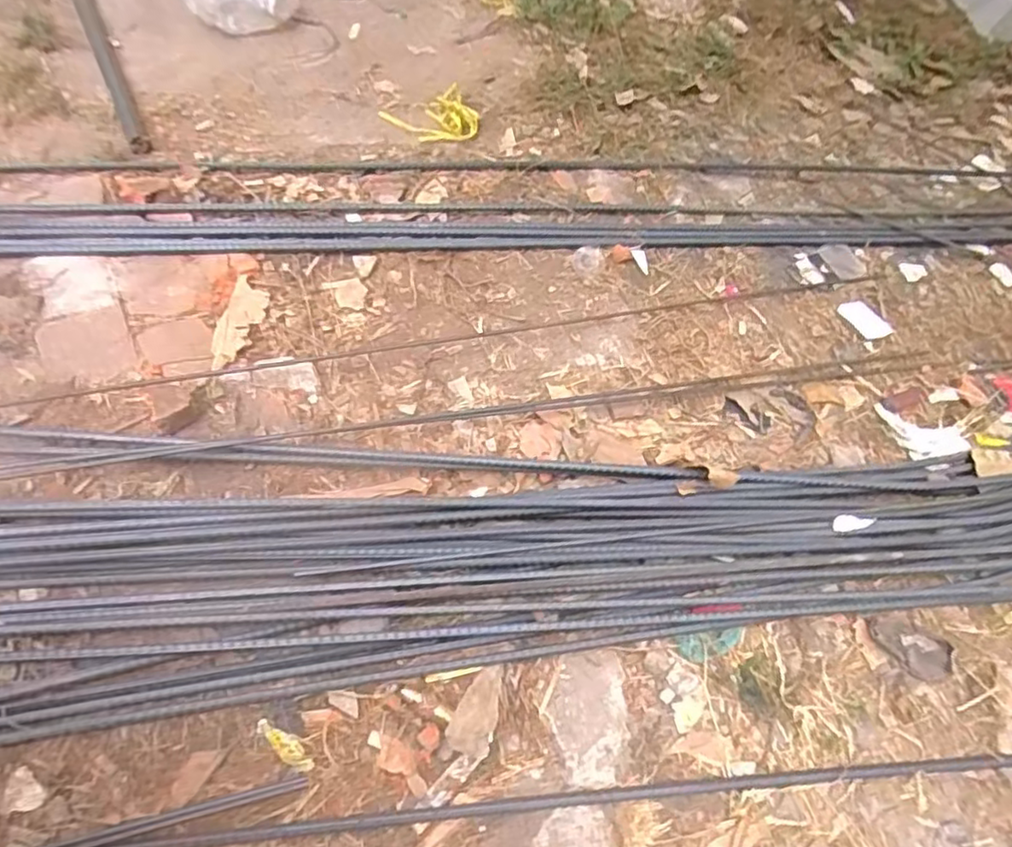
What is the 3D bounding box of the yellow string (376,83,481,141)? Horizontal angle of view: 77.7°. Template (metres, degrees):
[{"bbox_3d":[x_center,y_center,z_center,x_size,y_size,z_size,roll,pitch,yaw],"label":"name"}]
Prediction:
[{"bbox_3d":[-0.111,-0.497,1.029,0.149,0.027,0.107,-36,68,-25],"label":"yellow string"}]

